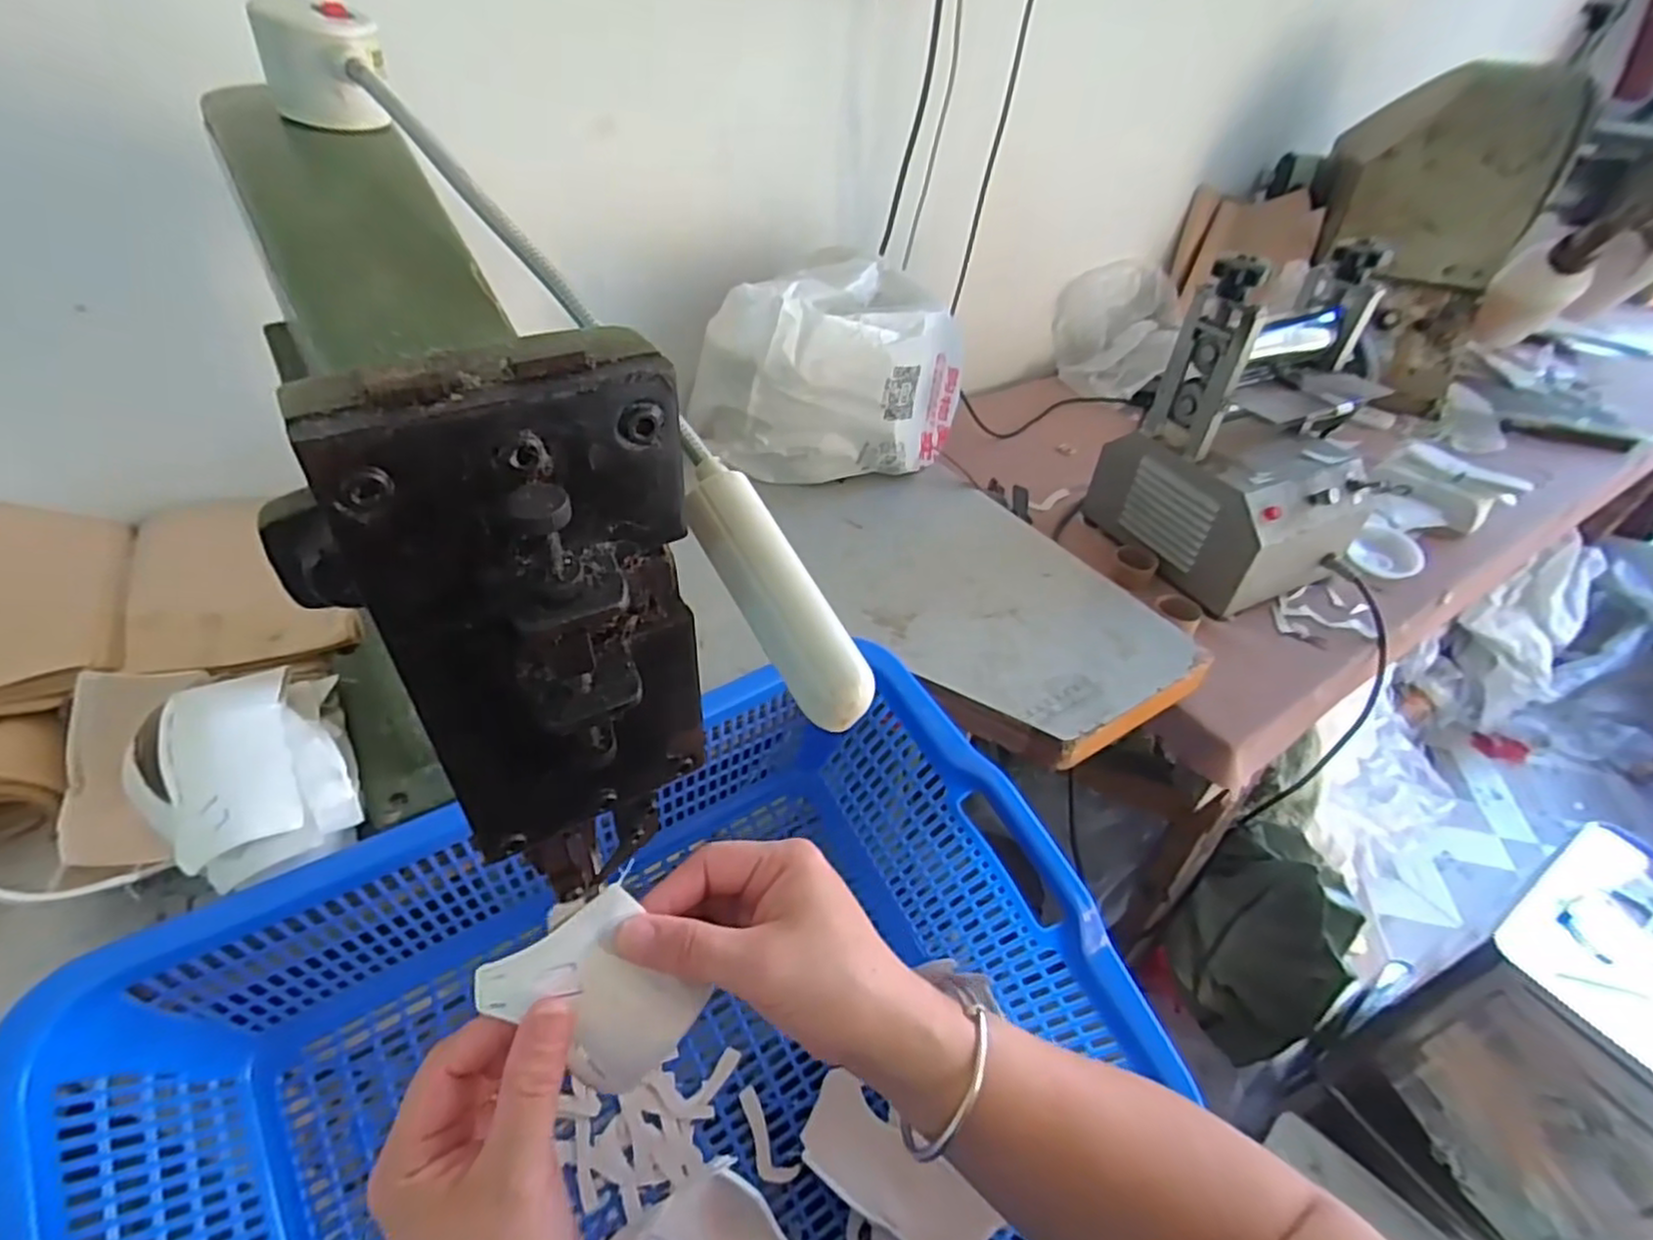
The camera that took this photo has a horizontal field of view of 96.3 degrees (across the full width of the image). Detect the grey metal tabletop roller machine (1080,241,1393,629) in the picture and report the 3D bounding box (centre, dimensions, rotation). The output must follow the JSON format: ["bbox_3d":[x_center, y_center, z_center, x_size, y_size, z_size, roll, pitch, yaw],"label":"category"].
[{"bbox_3d":[0.428,-0.186,0.727,0.192,0.274,0.195,-14,45,-19],"label":"grey metal tabletop roller machine"}]

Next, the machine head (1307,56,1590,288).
[{"bbox_3d":[0.852,-0.630,1.033,0.259,0.239,0.161,18,44,14],"label":"machine head"}]

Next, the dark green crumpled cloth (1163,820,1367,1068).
[{"bbox_3d":[0.531,0.426,0.930,0.129,0.314,0.193,-27,51,-29],"label":"dark green crumpled cloth"}]

